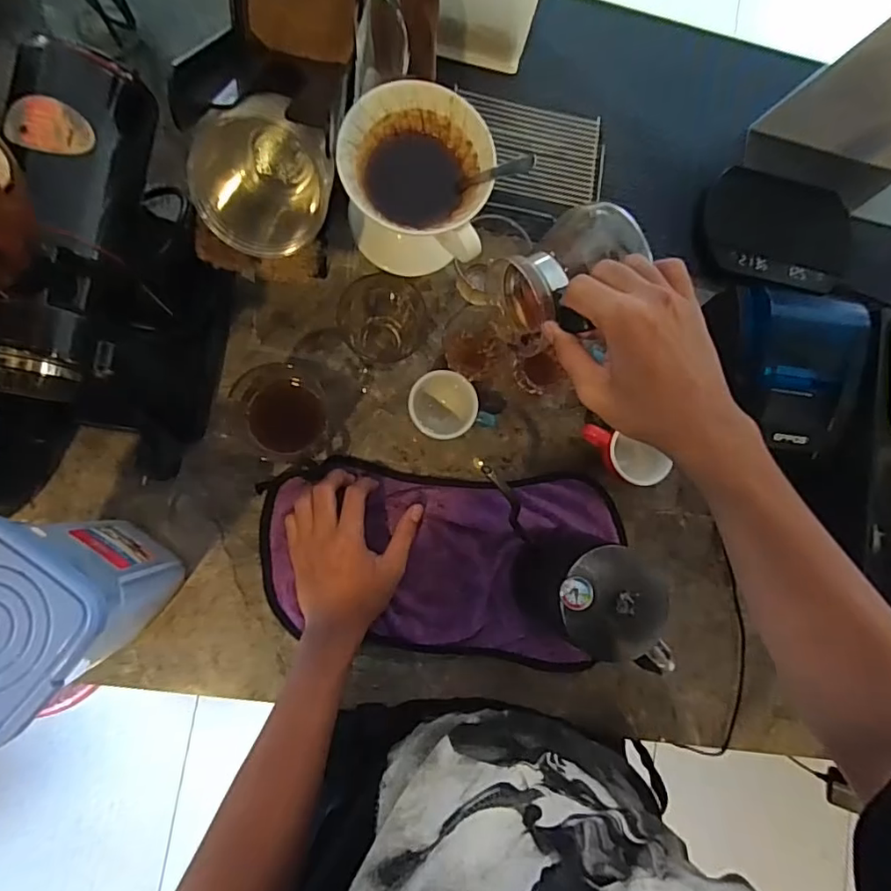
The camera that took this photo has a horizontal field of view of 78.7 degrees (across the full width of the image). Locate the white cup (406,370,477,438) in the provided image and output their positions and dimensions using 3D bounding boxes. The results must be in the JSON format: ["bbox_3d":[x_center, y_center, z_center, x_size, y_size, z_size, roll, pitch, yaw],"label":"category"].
[{"bbox_3d":[-0.006,-0.034,0.519,0.061,0.066,0.058,1,85,-9],"label":"white cup"}]

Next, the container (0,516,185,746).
[{"bbox_3d":[-0.277,0.115,0.401,0.101,0.196,0.101,38,81,-4],"label":"container"}]

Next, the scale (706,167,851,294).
[{"bbox_3d":[0.364,-0.233,0.590,0.167,0.022,0.111,8,84,-8],"label":"scale"}]

